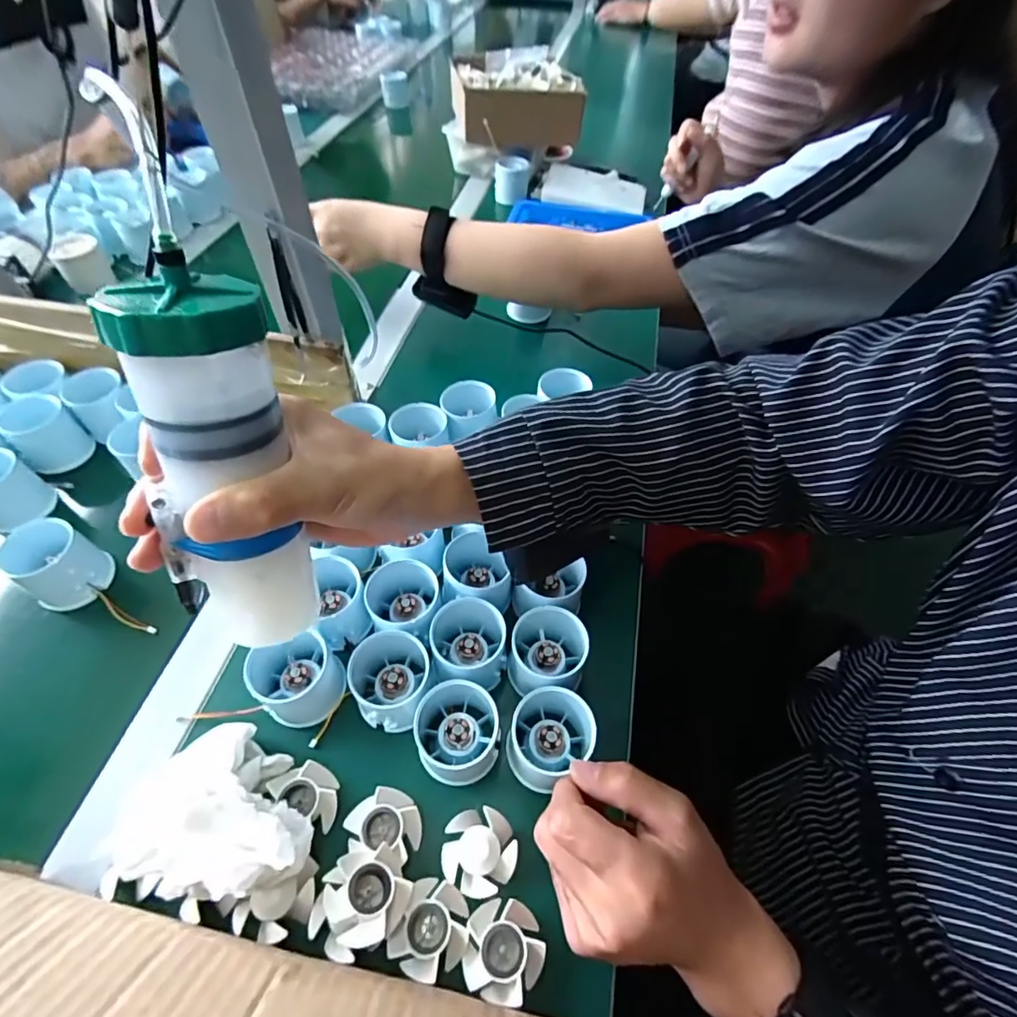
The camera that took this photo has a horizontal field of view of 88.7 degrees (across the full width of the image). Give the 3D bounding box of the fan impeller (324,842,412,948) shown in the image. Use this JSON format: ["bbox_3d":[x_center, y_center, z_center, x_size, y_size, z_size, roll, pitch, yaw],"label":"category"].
[{"bbox_3d":[-0.077,0.211,0.285,0.041,0.026,0.043,1,53,-1],"label":"fan impeller"}]

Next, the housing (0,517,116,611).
[{"bbox_3d":[-0.348,0.046,0.404,0.049,0.049,0.053,27,58,18],"label":"housing"}]

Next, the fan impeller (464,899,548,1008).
[{"bbox_3d":[-0.002,0.241,0.285,0.042,0.016,0.043,7,54,3],"label":"fan impeller"}]

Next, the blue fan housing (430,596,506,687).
[{"bbox_3d":[-0.031,0.096,0.373,0.057,0.050,0.049,8,54,5],"label":"blue fan housing"}]

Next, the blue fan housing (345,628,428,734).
[{"bbox_3d":[-0.081,0.114,0.355,0.053,0.049,0.055,1,53,-1],"label":"blue fan housing"}]

